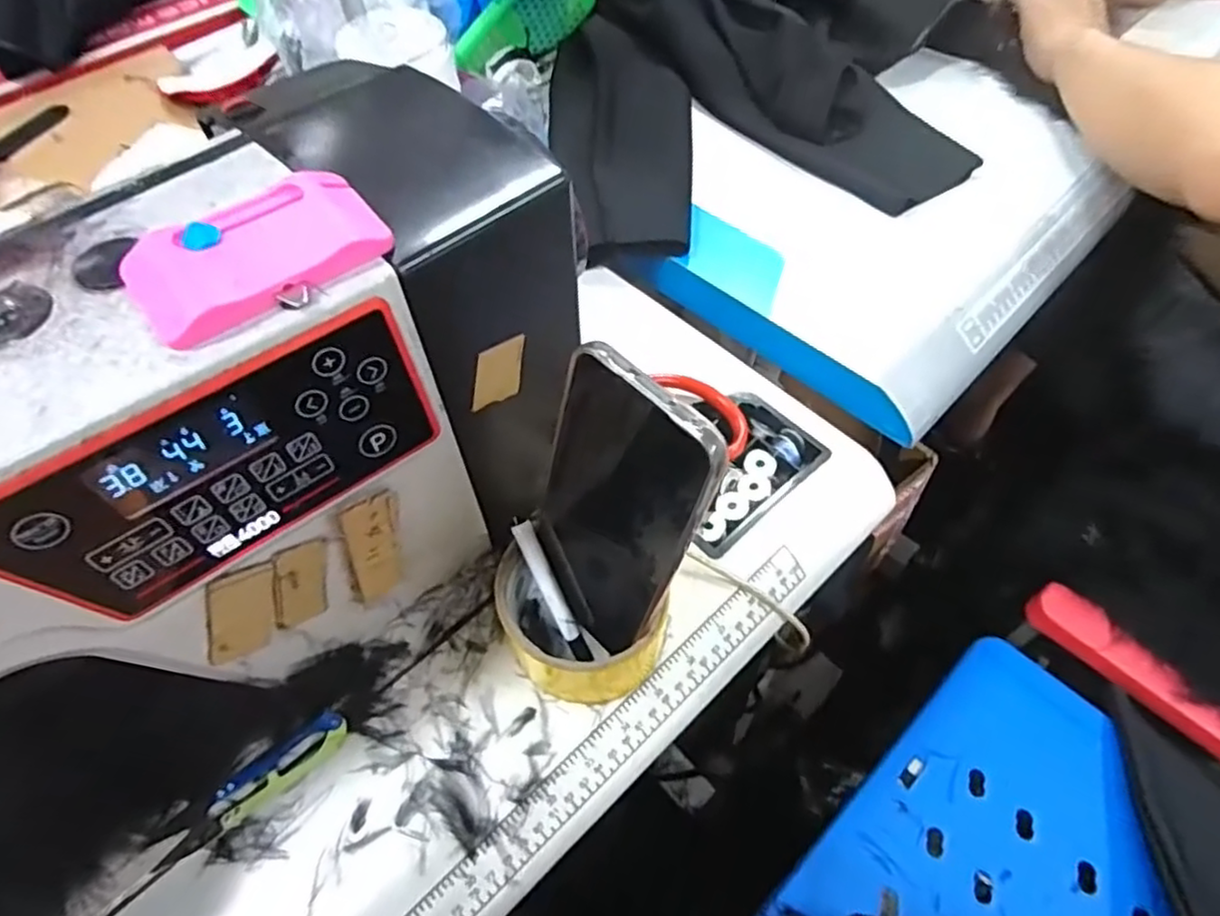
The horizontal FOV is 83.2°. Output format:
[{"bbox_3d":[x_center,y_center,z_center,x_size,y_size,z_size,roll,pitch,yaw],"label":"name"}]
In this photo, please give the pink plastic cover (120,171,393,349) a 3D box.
[{"bbox_3d":[-0.117,-0.069,0.228,0.078,0.007,0.042,-35,76,-20],"label":"pink plastic cover"}]

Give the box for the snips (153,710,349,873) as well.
[{"bbox_3d":[-0.177,0.162,0.342,0.096,0.011,0.022,-33,65,-20],"label":"snips"}]

